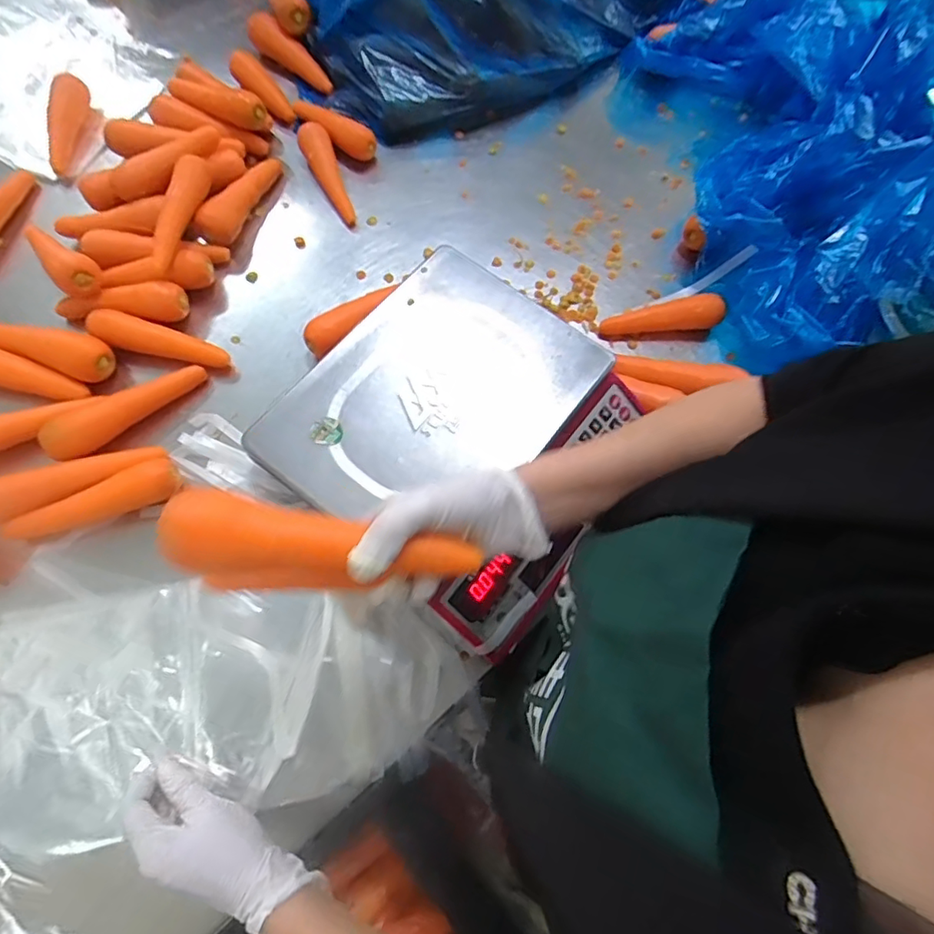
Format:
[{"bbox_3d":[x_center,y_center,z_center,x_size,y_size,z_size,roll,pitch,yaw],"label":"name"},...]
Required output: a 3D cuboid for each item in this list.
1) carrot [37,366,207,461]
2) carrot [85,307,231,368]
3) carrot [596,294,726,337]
[{"bbox_3d":[-0.359,-0.060,0.588,0.164,0.038,0.038,-35,73,-14],"label":"carrot"},{"bbox_3d":[-0.348,-0.141,0.624,0.152,0.039,0.034,15,69,4],"label":"carrot"},{"bbox_3d":[0.232,-0.181,0.659,0.138,0.039,0.028,-3,68,-3],"label":"carrot"}]

